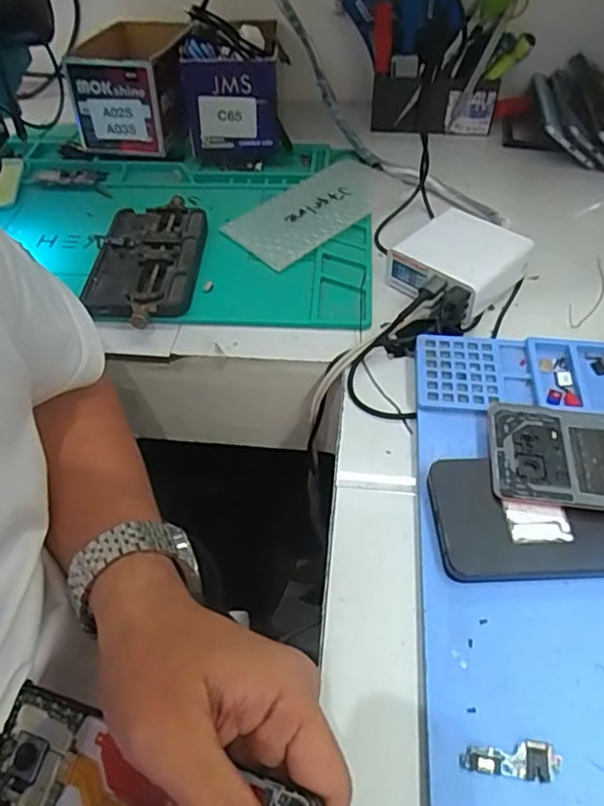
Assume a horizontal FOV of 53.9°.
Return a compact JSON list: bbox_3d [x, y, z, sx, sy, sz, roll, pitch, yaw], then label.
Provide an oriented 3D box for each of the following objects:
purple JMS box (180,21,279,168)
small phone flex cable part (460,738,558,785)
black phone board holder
[{"bbox_3d":[-0.073,-0.344,0.656,0.098,0.104,0.131,0,49,1],"label":"purple JMS box"},{"bbox_3d":[0.097,0.165,0.276,0.044,0.005,0.017,5,49,6],"label":"small phone flex cable part"},{"bbox_3d":[-0.139,-0.126,0.534,0.092,0.022,0.169,0,49,1],"label":"black phone board holder"}]

